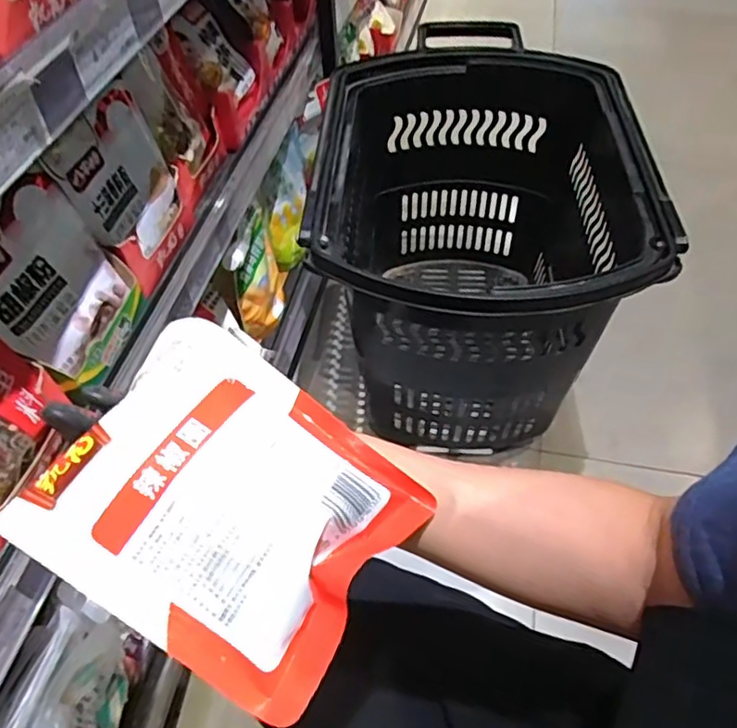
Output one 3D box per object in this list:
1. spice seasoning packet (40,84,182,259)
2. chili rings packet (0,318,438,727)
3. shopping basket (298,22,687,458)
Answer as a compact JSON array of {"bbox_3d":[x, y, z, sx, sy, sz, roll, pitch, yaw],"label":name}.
[{"bbox_3d":[-0.235,-0.180,0.593,0.006,0.140,0.132,3,56,21],"label":"spice seasoning packet"},{"bbox_3d":[-0.070,0.068,0.312,0.168,0.020,0.144,34,64,4],"label":"chili rings packet"},{"bbox_3d":[0.140,-0.148,0.868,0.386,0.363,0.519,2,51,3],"label":"shopping basket"}]

